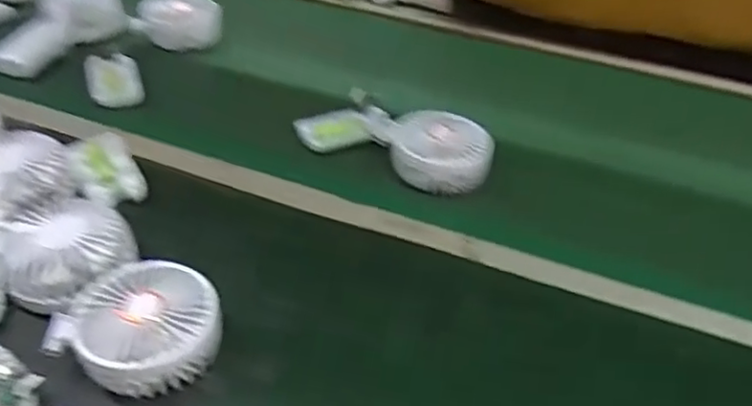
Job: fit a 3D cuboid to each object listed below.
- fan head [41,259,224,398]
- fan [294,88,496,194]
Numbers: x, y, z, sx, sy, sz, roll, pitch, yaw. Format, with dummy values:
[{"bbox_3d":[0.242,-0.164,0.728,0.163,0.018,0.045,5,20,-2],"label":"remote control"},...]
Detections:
[{"bbox_3d":[-0.156,0.084,0.436,0.102,0.045,0.086,20,41,18],"label":"fan head"},{"bbox_3d":[0.017,-0.069,0.631,0.193,0.047,0.076,21,41,19],"label":"fan"}]

